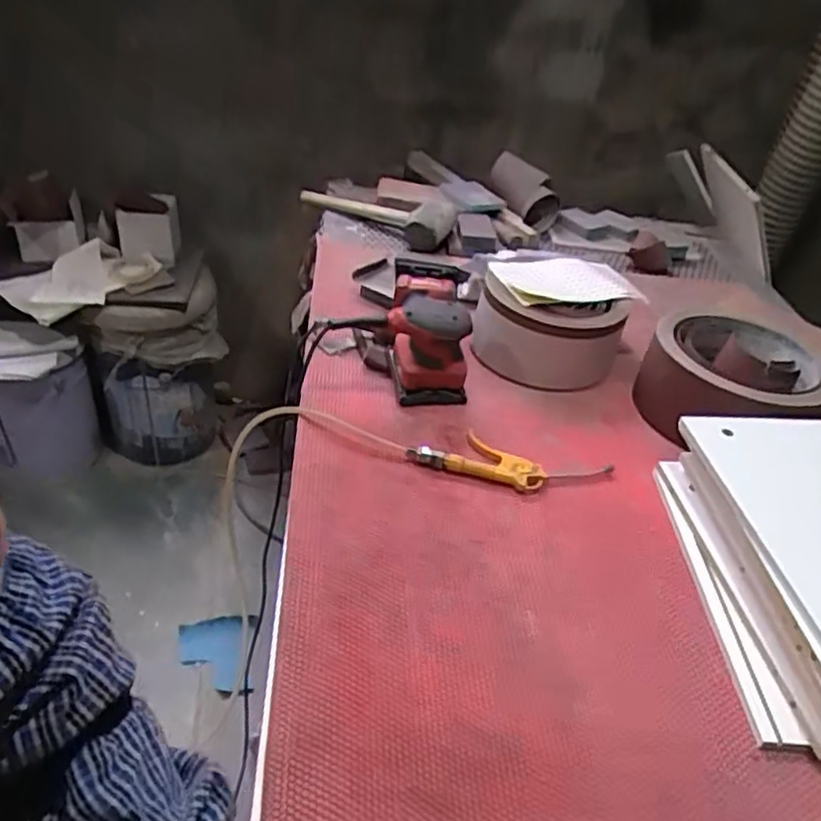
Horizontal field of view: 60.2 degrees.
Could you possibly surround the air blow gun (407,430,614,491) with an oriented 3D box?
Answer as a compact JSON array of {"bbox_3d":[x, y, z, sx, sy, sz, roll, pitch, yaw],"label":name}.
[{"bbox_3d":[0.132,0.063,0.918,0.257,0.022,0.091,13,36,7],"label":"air blow gun"}]

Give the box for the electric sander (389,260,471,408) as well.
[{"bbox_3d":[0.022,-0.136,1.074,0.123,0.125,0.268,5,36,-3],"label":"electric sander"}]

